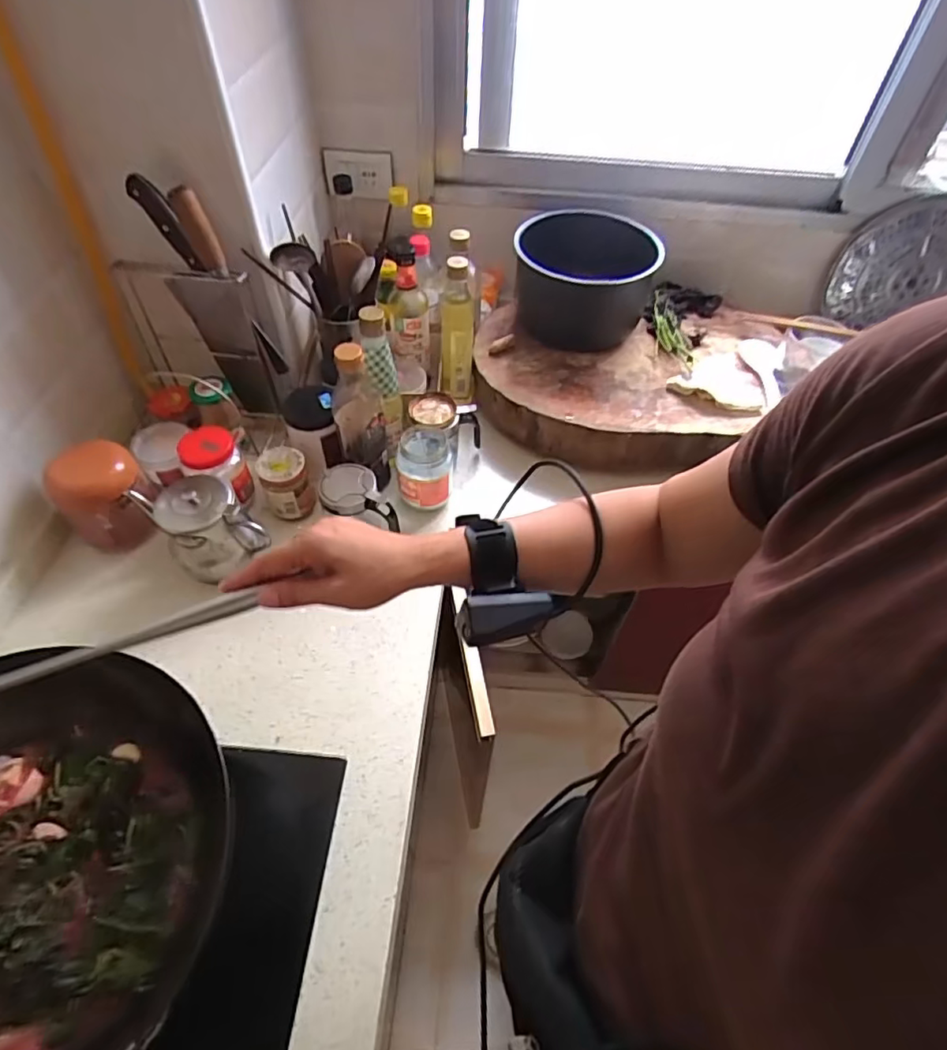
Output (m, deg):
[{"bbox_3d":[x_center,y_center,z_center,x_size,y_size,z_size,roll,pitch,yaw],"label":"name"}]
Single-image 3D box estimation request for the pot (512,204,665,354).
[{"bbox_3d":[0.187,-0.418,0.982,0.223,0.135,0.240,2,51,-2],"label":"pot"}]

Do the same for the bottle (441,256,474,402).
[{"bbox_3d":[-0.025,-0.313,0.945,0.052,0.240,0.055,1,51,-2],"label":"bottle"}]

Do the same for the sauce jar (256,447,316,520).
[{"bbox_3d":[-0.268,-0.059,0.836,0.063,0.084,0.060,2,51,-2],"label":"sauce jar"}]

